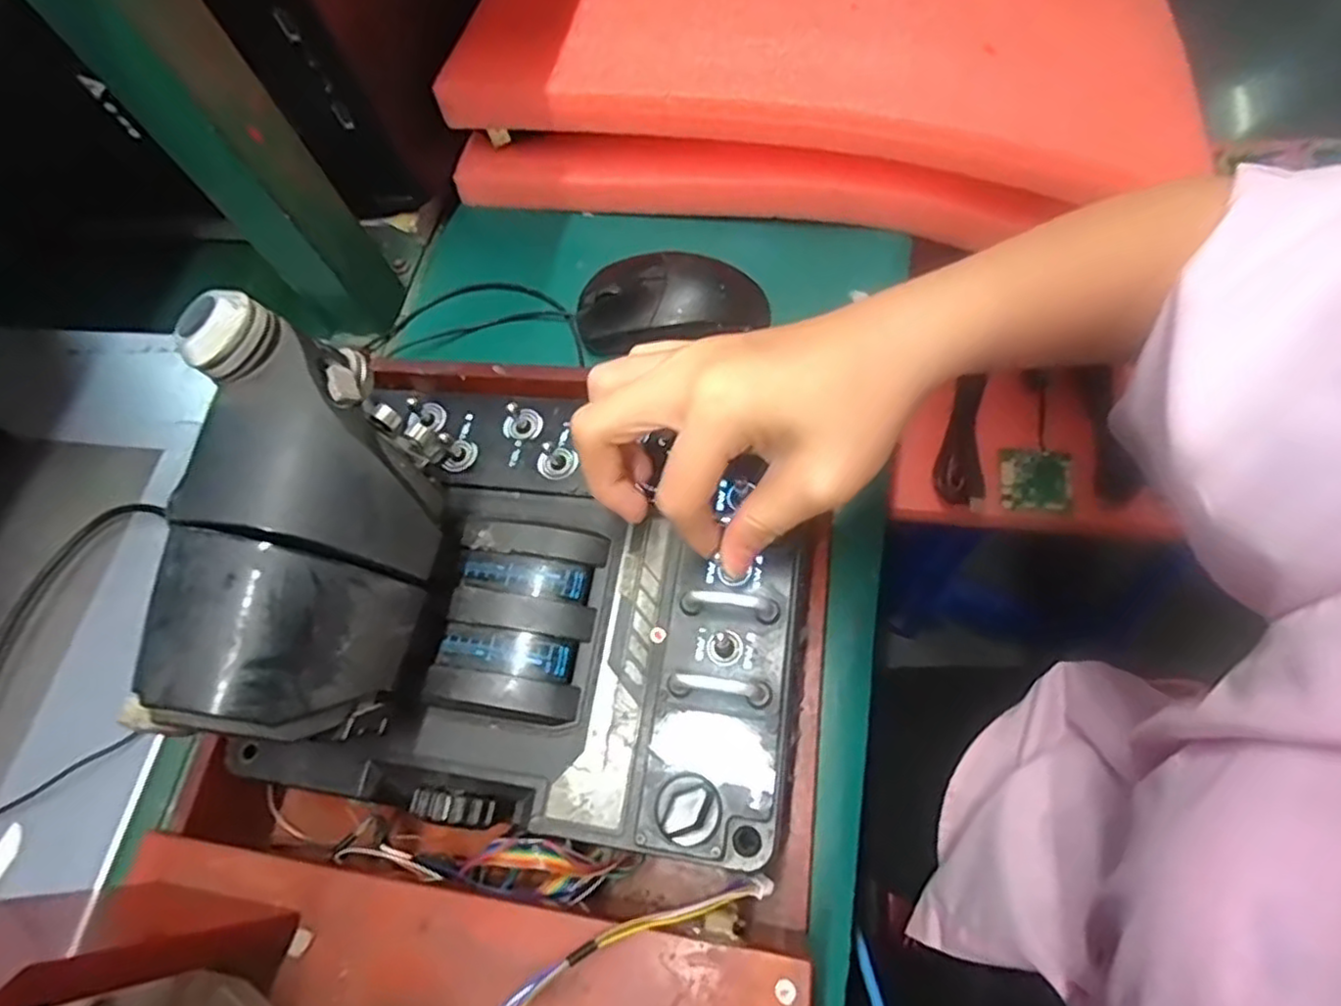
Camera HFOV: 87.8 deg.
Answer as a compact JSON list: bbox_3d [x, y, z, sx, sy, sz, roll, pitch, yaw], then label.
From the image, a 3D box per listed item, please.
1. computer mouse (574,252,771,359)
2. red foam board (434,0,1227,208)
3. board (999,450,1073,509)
[{"bbox_3d":[-0.001,-0.117,0.417,0.113,0.040,0.067,-10,65,4],"label":"computer mouse"},{"bbox_3d":[0.133,-0.426,0.482,0.437,0.043,0.496,10,68,13],"label":"red foam board"},{"bbox_3d":[0.315,-0.021,0.603,0.056,0.009,0.056,4,67,11],"label":"board"}]

